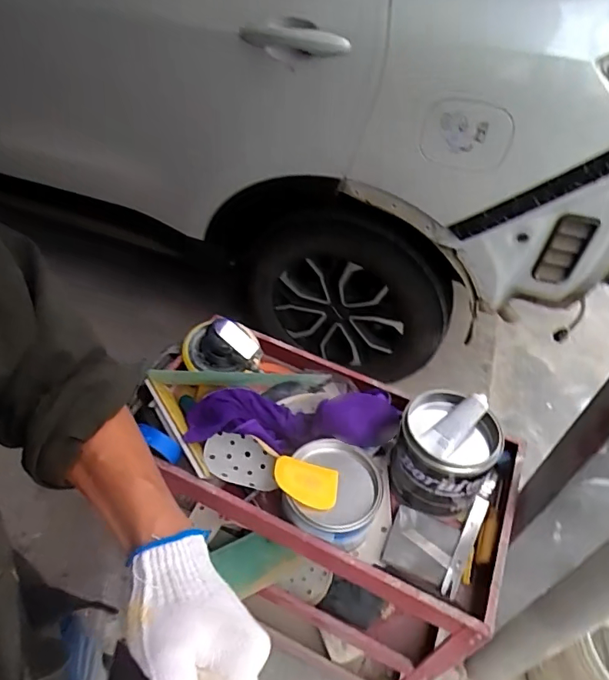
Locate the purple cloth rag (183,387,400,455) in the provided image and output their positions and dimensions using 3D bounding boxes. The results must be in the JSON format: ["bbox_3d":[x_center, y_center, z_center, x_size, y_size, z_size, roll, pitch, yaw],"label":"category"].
[{"bbox_3d":[-0.015,0.137,0.843,0.356,0.077,0.113,-5,46,-12],"label":"purple cloth rag"}]

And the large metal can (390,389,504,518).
[{"bbox_3d":[0.224,0.181,0.812,0.140,0.174,0.148,4,45,-4],"label":"large metal can"}]

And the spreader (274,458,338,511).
[{"bbox_3d":[0.002,0.217,0.764,0.100,0.010,0.069,23,46,-9],"label":"spreader"}]

